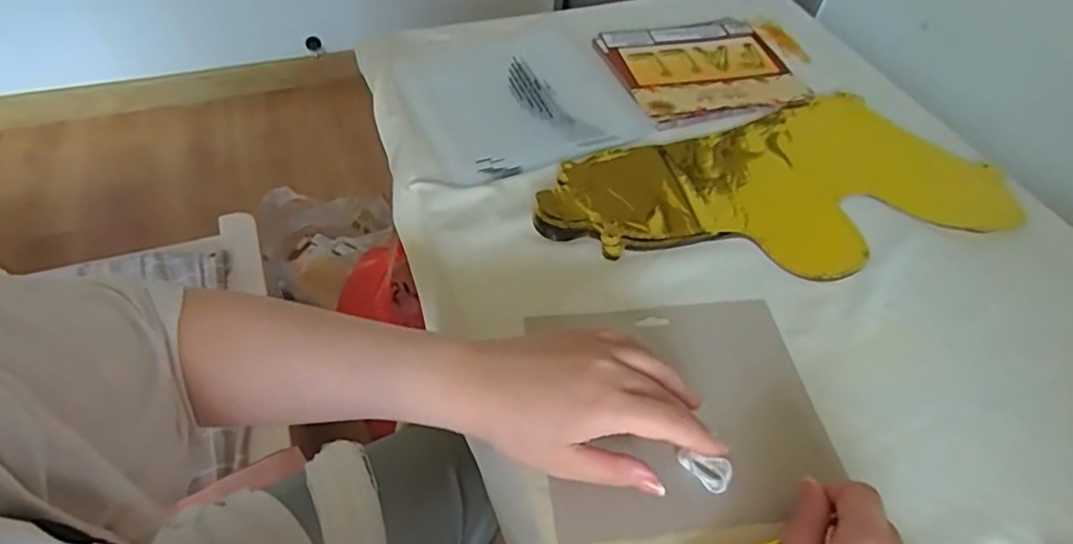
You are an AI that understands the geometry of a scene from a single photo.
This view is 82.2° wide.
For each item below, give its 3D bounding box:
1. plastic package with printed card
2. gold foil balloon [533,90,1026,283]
[{"bbox_3d":[0.077,-0.214,0.665,0.489,0.012,0.250,-12,53,-14],"label":"plastic package with printed card"},{"bbox_3d":[0.216,-0.075,0.560,0.428,0.010,0.197,-13,53,-15],"label":"gold foil balloon"}]

